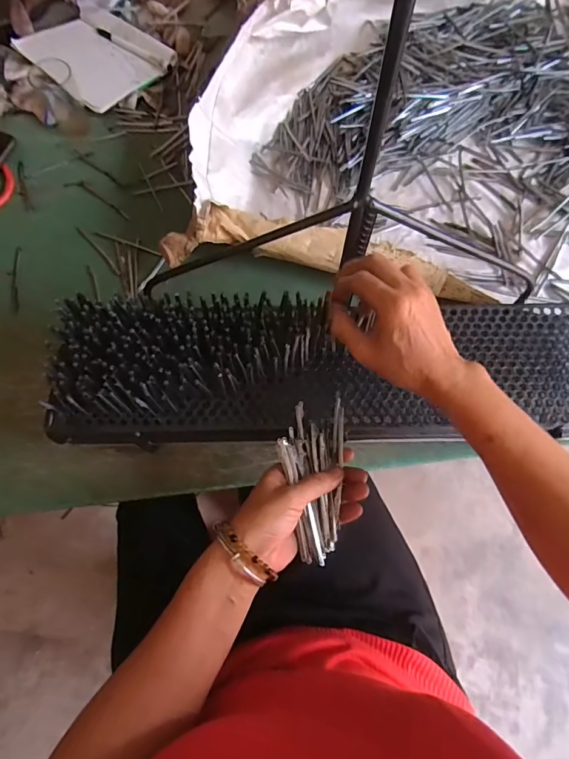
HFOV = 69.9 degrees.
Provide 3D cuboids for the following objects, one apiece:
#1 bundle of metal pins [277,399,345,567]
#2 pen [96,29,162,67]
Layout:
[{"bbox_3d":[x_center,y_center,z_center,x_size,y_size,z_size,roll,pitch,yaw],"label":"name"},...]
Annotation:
[{"bbox_3d":[0.026,0.090,0.378,0.061,0.020,0.143,2,70,0],"label":"bundle of metal pins"},{"bbox_3d":[-0.251,-0.540,0.665,0.144,0.014,0.016,34,75,9],"label":"pen"}]

